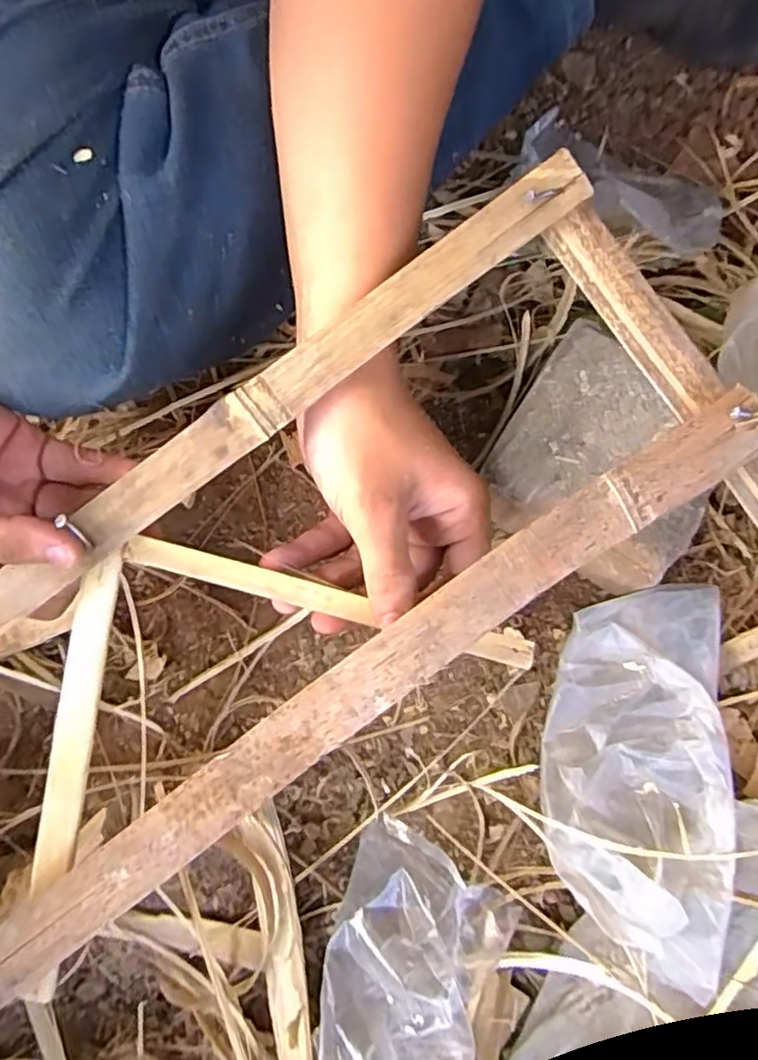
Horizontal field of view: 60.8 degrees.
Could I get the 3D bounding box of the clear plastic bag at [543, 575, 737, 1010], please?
[{"bbox_3d":[0.120,0.114,0.304,0.083,0.036,0.173,2,79,0],"label":"clear plastic bag"}]

